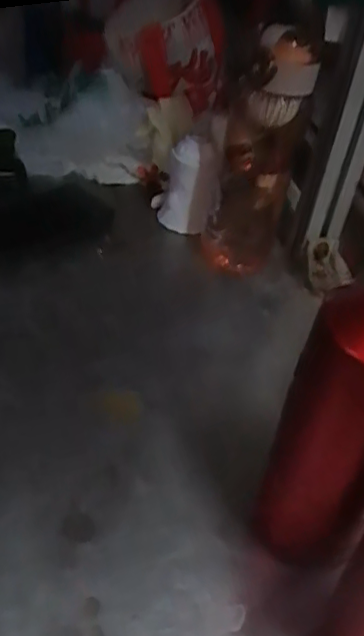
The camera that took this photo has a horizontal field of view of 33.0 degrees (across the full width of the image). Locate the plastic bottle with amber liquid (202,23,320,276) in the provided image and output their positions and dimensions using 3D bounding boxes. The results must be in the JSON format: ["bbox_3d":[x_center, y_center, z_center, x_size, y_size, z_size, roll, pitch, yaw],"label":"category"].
[{"bbox_3d":[0.082,-0.170,0.662,0.089,0.265,0.063,2,44,0],"label":"plastic bottle with amber liquid"}]

